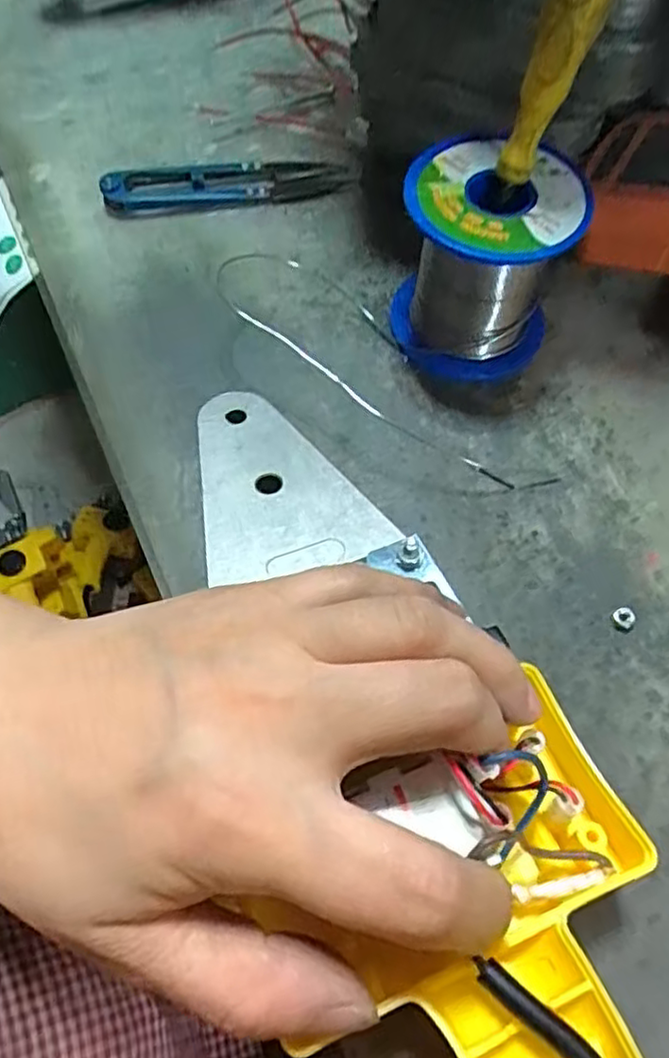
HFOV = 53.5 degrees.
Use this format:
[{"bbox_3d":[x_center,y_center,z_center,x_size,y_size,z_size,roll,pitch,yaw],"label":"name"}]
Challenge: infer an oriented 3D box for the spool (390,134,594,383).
[{"bbox_3d":[0.057,-0.103,0.262,0.063,0.064,0.059,18,64,11],"label":"spool"}]

